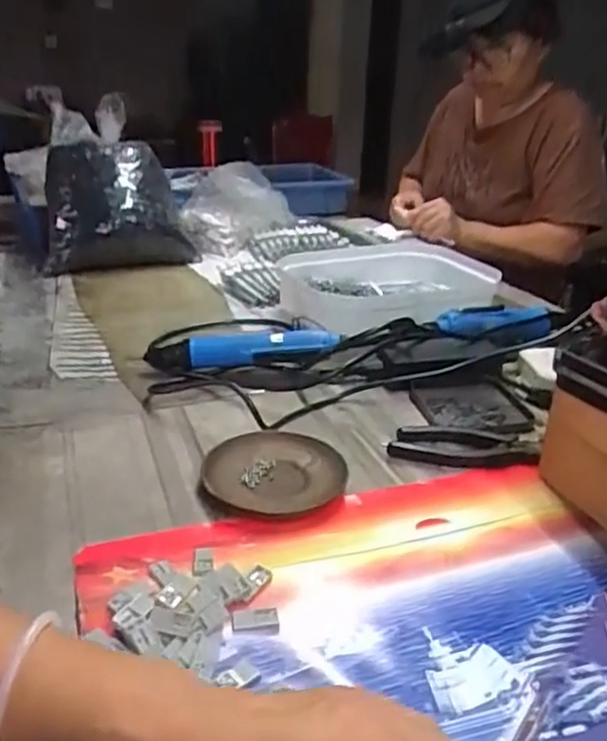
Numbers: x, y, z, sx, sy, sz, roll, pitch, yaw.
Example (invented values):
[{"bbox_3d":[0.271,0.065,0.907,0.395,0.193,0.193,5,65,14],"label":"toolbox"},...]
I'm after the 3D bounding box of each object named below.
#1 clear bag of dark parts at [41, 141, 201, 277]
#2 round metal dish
[{"bbox_3d":[-0.315,-0.281,1.103,0.245,0.183,0.183,-5,25,-15],"label":"clear bag of dark parts"},{"bbox_3d":[-0.022,0.085,0.532,0.110,0.012,0.112,2,24,-1],"label":"round metal dish"}]

